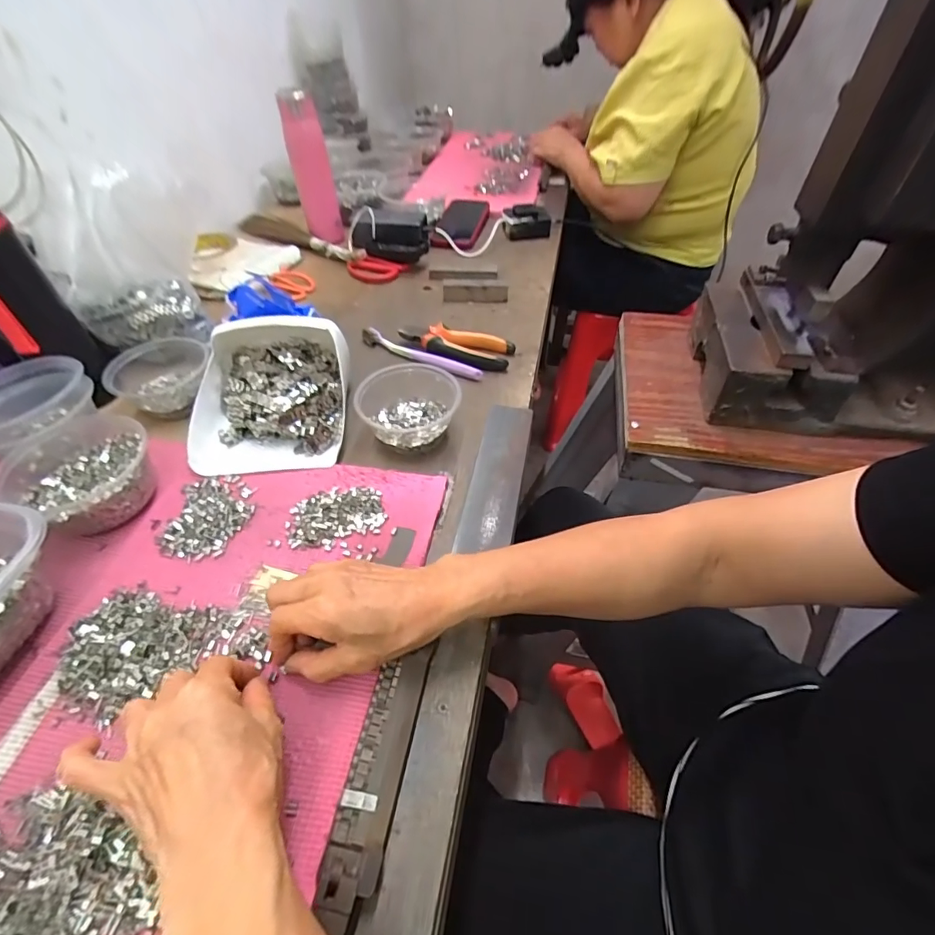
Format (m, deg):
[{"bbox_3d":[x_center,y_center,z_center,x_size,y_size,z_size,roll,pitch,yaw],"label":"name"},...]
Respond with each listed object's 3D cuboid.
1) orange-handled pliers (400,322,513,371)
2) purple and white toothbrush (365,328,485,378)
[{"bbox_3d":[-0.019,-0.154,0.611,0.149,0.025,0.062,13,49,10],"label":"orange-handled pliers"},{"bbox_3d":[-0.063,-0.147,0.609,0.179,0.016,0.020,26,52,20],"label":"purple and white toothbrush"}]

